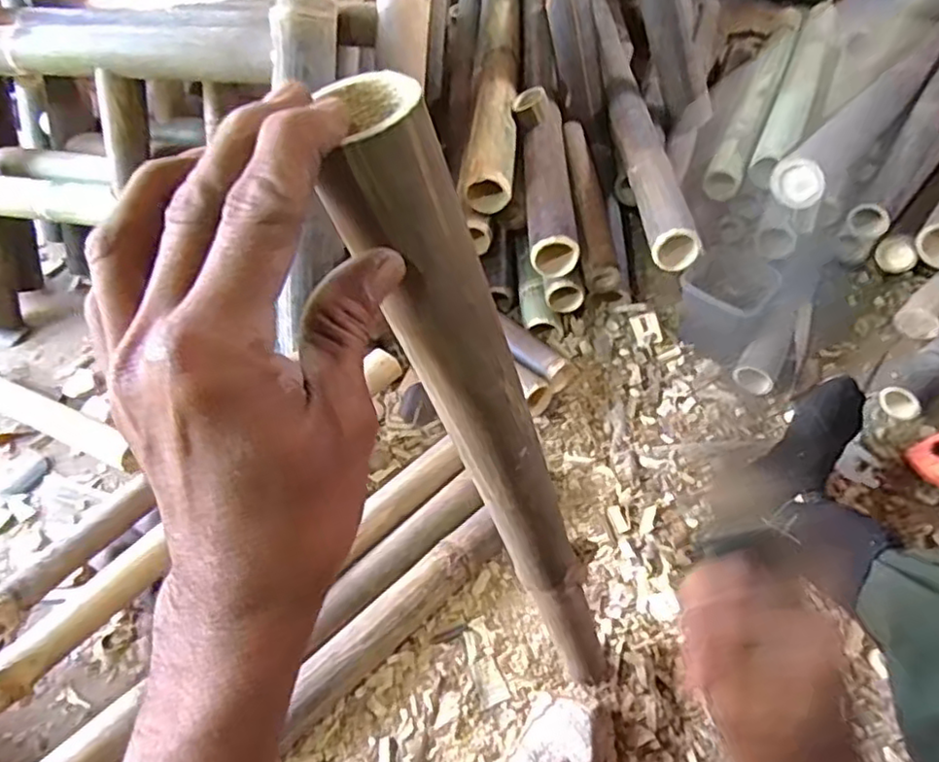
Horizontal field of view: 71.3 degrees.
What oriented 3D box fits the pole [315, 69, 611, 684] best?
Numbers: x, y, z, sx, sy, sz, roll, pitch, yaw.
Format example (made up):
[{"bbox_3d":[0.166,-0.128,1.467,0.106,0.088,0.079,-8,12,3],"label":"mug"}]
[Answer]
[{"bbox_3d":[0.031,0.083,0.421,0.043,0.553,0.041,-30,47,-7],"label":"pole"}]

